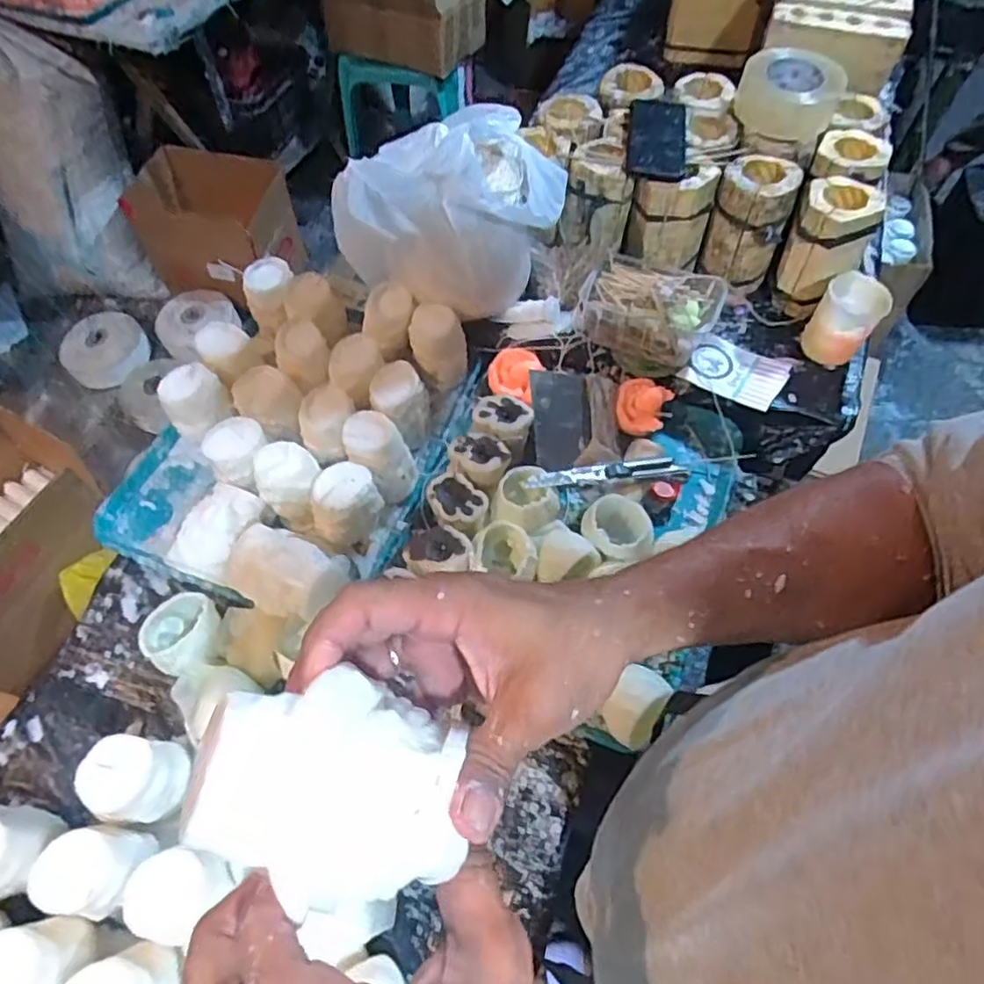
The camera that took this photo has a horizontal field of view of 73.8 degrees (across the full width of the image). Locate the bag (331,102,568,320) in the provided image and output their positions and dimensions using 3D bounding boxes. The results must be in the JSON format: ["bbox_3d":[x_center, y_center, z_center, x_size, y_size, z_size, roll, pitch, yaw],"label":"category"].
[{"bbox_3d":[-0.051,-0.354,0.800,0.266,0.202,0.169,3,60,2],"label":"bag"}]

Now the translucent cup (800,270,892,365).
[{"bbox_3d":[0.440,-0.213,0.819,0.074,0.099,0.060,32,65,17],"label":"translucent cup"}]

